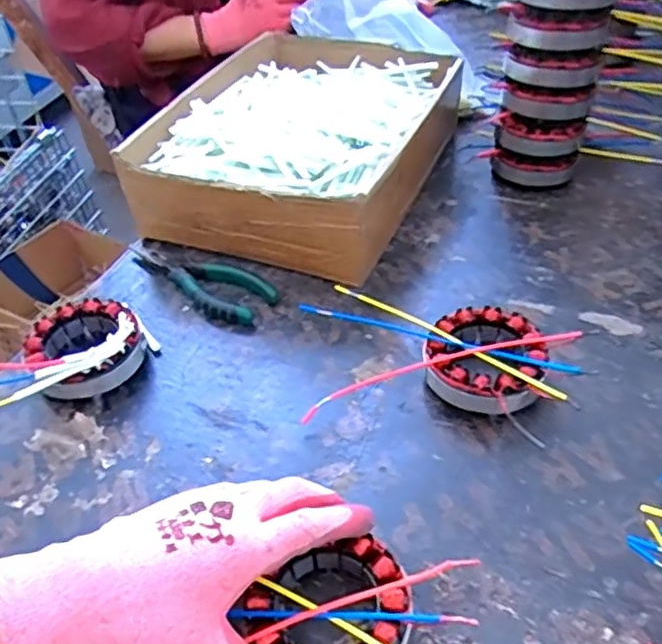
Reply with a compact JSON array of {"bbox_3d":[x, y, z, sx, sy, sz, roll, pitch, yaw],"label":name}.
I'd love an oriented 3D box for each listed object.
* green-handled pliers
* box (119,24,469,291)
[{"bbox_3d":[-0.116,-0.040,0.580,0.150,0.018,0.061,24,50,29],"label":"green-handled pliers"},{"bbox_3d":[-0.017,-0.188,0.675,0.243,0.102,0.327,15,47,22],"label":"box"}]

